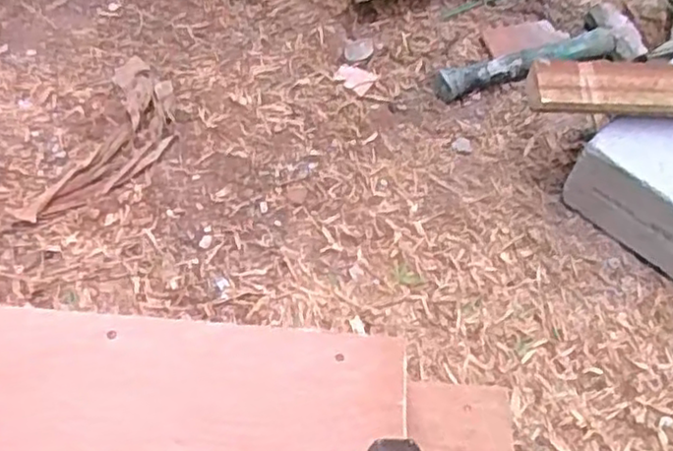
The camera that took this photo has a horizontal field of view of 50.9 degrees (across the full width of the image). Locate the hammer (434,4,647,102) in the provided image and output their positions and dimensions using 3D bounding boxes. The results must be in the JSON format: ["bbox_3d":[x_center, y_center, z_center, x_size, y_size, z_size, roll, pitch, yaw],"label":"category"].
[{"bbox_3d":[0.259,-0.219,0.917,0.288,0.030,0.093,-19,58,-15],"label":"hammer"}]

